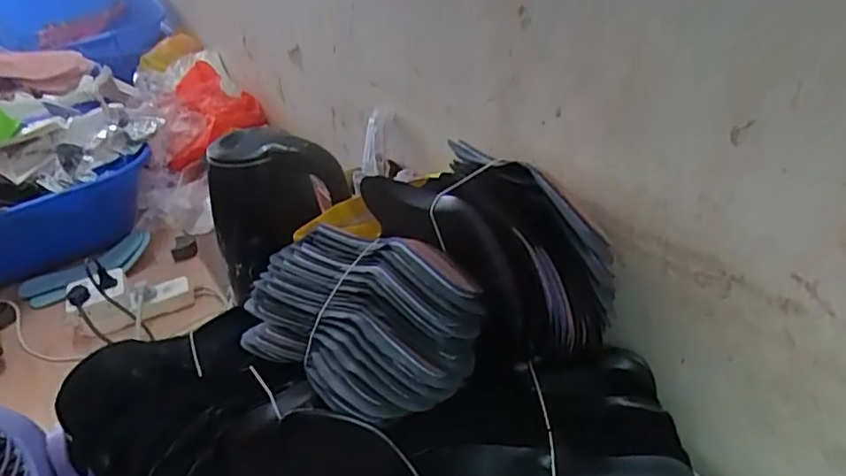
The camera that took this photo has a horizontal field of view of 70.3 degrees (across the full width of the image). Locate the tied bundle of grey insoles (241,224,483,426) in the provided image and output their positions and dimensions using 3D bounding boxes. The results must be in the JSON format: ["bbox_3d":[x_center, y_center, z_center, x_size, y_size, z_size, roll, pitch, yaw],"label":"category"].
[{"bbox_3d":[-0.072,0.078,0.620,0.282,0.090,0.173,18,80,36],"label":"tied bundle of grey insoles"}]

